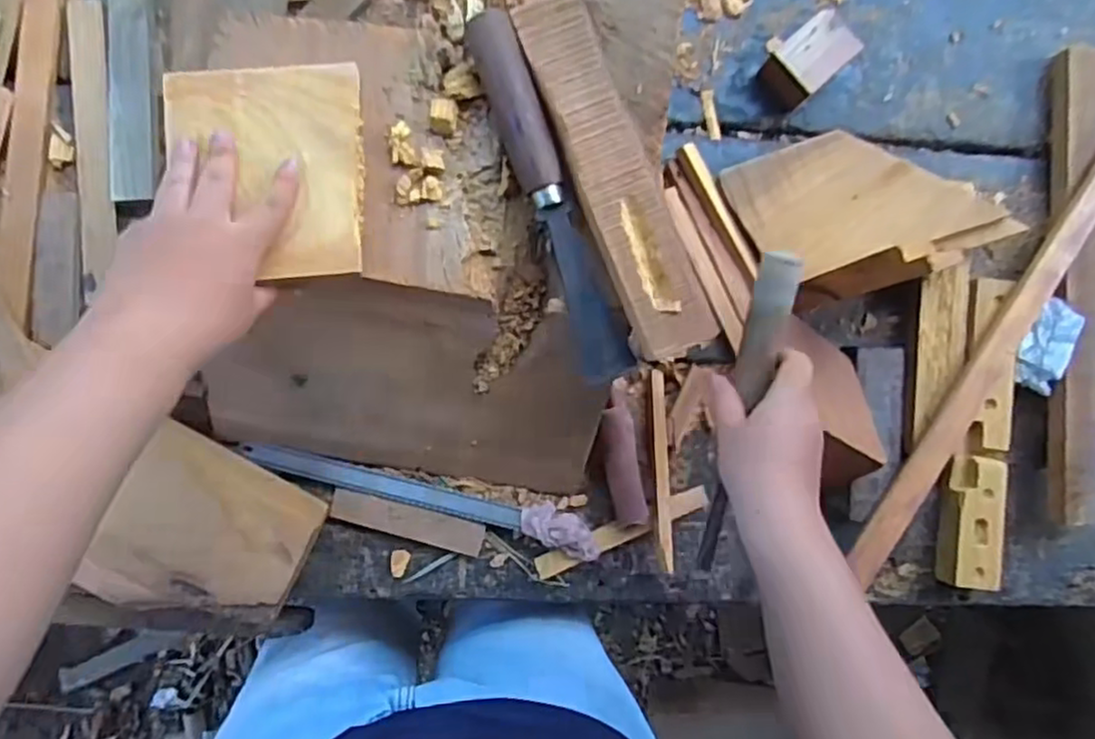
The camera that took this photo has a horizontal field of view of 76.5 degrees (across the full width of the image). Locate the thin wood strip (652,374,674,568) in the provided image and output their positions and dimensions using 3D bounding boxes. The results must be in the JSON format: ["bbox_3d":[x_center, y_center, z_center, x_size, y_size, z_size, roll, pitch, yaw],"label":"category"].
[{"bbox_3d":[0.103,0.088,0.627,0.014,0.010,0.177,1,76,-8],"label":"thin wood strip"}]

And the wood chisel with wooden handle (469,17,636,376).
[{"bbox_3d":[0.003,-0.116,0.485,0.033,0.028,0.258,-21,90,-6],"label":"wood chisel with wooden handle"}]

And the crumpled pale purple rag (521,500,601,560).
[{"bbox_3d":[0.013,0.143,0.615,0.071,0.021,0.032,27,86,-3],"label":"crumpled pale purple rag"}]

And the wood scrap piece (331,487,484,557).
[{"bbox_3d":[-0.123,0.135,0.616,0.135,0.008,0.029,16,86,-4],"label":"wood scrap piece"}]

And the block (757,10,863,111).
[{"bbox_3d":[0.249,-0.295,0.667,0.087,0.045,0.055,-42,91,-7],"label":"block"}]

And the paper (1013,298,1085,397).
[{"bbox_3d":[0.476,-0.022,0.659,0.042,0.013,0.085,19,94,18],"label":"paper"}]

